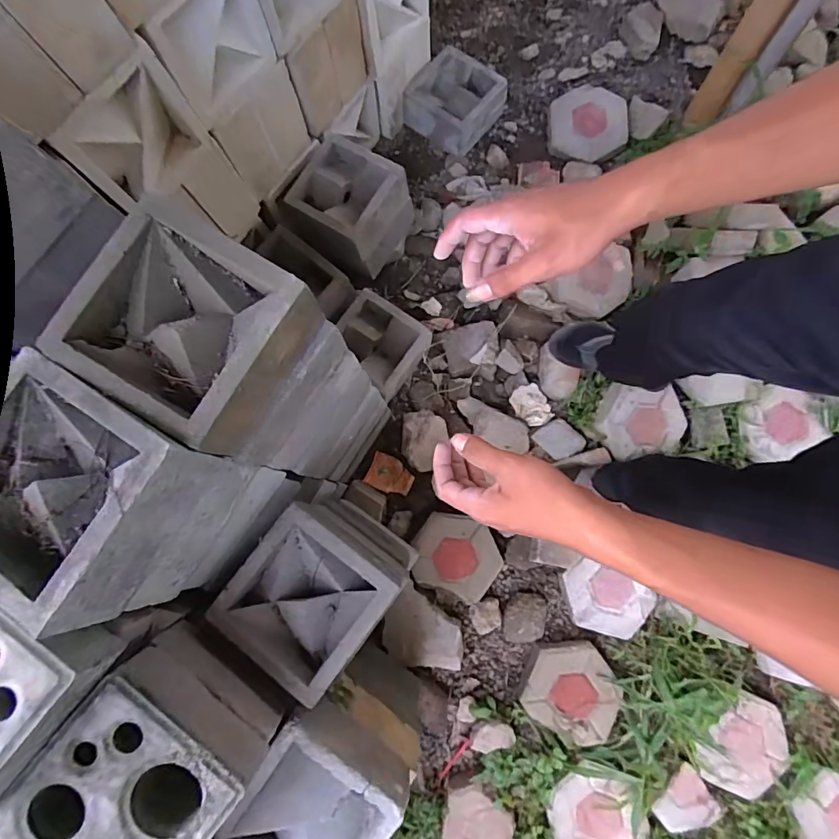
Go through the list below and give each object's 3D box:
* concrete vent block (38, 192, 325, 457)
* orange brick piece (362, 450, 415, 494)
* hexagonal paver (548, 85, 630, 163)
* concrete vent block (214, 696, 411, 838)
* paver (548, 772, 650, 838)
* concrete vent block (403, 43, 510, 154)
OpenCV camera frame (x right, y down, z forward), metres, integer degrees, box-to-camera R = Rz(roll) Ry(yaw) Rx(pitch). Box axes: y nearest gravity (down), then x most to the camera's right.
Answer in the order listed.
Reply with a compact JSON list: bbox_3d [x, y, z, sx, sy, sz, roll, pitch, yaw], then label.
[{"bbox_3d":[-0.247,-0.098,0.512,0.203,0.093,0.200,32,82,7],"label":"concrete vent block"},{"bbox_3d":[-0.067,0.127,1.141,0.121,0.030,0.099,13,49,15],"label":"orange brick piece"},{"bbox_3d":[0.451,-0.796,1.253,0.217,0.050,0.204,13,80,3],"label":"hexagonal paver"},{"bbox_3d":[-0.150,0.551,0.669,0.204,0.097,0.207,38,83,8],"label":"concrete vent block"},{"bbox_3d":[0.369,0.847,0.982,0.197,0.041,0.183,37,82,7],"label":"paver"},{"bbox_3d":[0.100,-0.859,1.262,0.207,0.103,0.216,35,82,6],"label":"concrete vent block"}]

